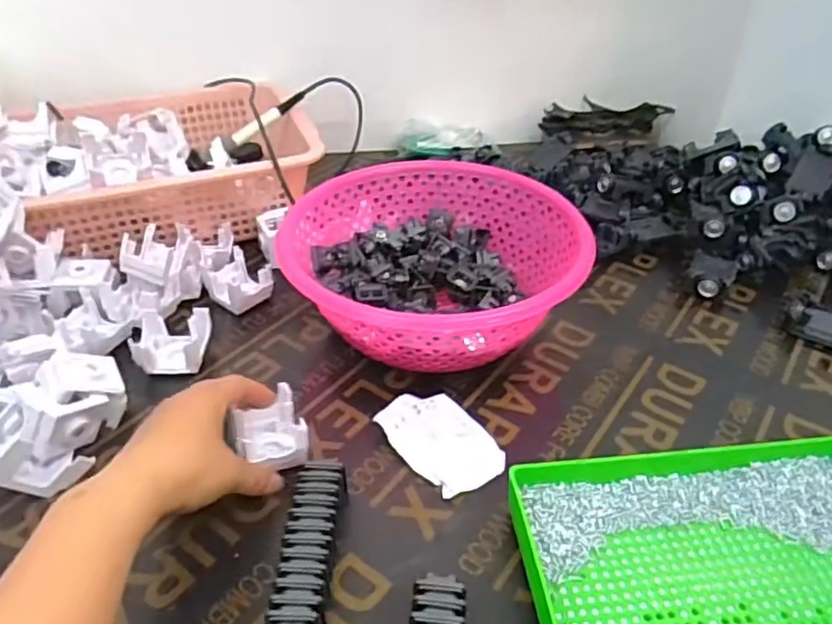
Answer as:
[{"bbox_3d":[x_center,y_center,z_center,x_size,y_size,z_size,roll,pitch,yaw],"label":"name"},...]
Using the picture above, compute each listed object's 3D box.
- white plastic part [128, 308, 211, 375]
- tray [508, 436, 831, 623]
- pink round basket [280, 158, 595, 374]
[{"bbox_3d":[-0.205,0.027,0.534,0.056,0.037,0.047,-2,38,-1],"label":"white plastic part"},{"bbox_3d":[0.188,0.149,0.374,0.239,0.039,0.161,-4,38,-4],"label":"tray"},{"bbox_3d":[0.014,-0.039,0.571,0.245,0.100,0.228,0,38,0],"label":"pink round basket"}]

